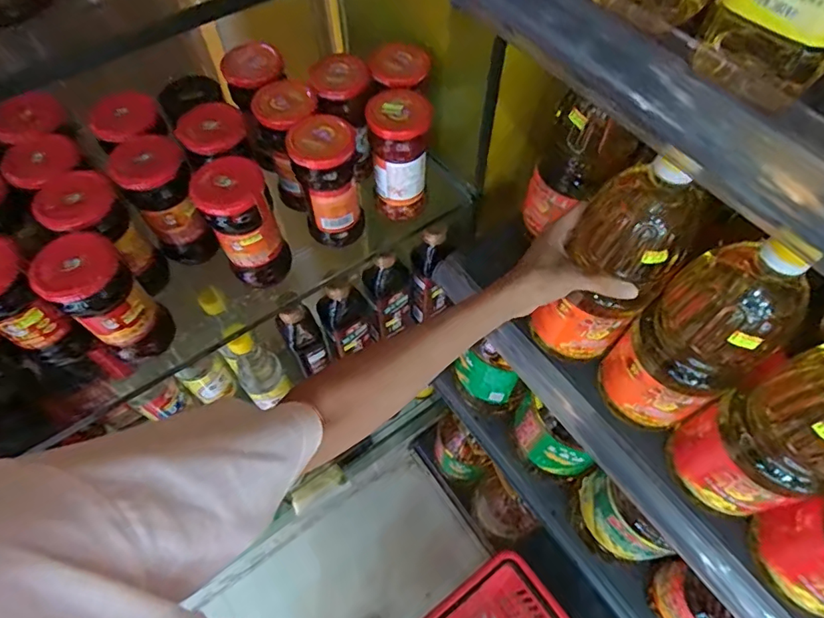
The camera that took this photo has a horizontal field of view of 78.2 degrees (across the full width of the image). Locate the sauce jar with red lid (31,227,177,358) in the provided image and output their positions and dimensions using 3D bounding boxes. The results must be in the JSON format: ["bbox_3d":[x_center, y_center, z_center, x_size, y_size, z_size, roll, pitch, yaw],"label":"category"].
[{"bbox_3d":[-0.270,-0.007,0.453,0.065,0.114,0.060,35,66,18],"label":"sauce jar with red lid"}]

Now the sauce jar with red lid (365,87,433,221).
[{"bbox_3d":[-0.013,-0.165,0.550,0.059,0.133,0.059,-2,60,-2],"label":"sauce jar with red lid"}]

